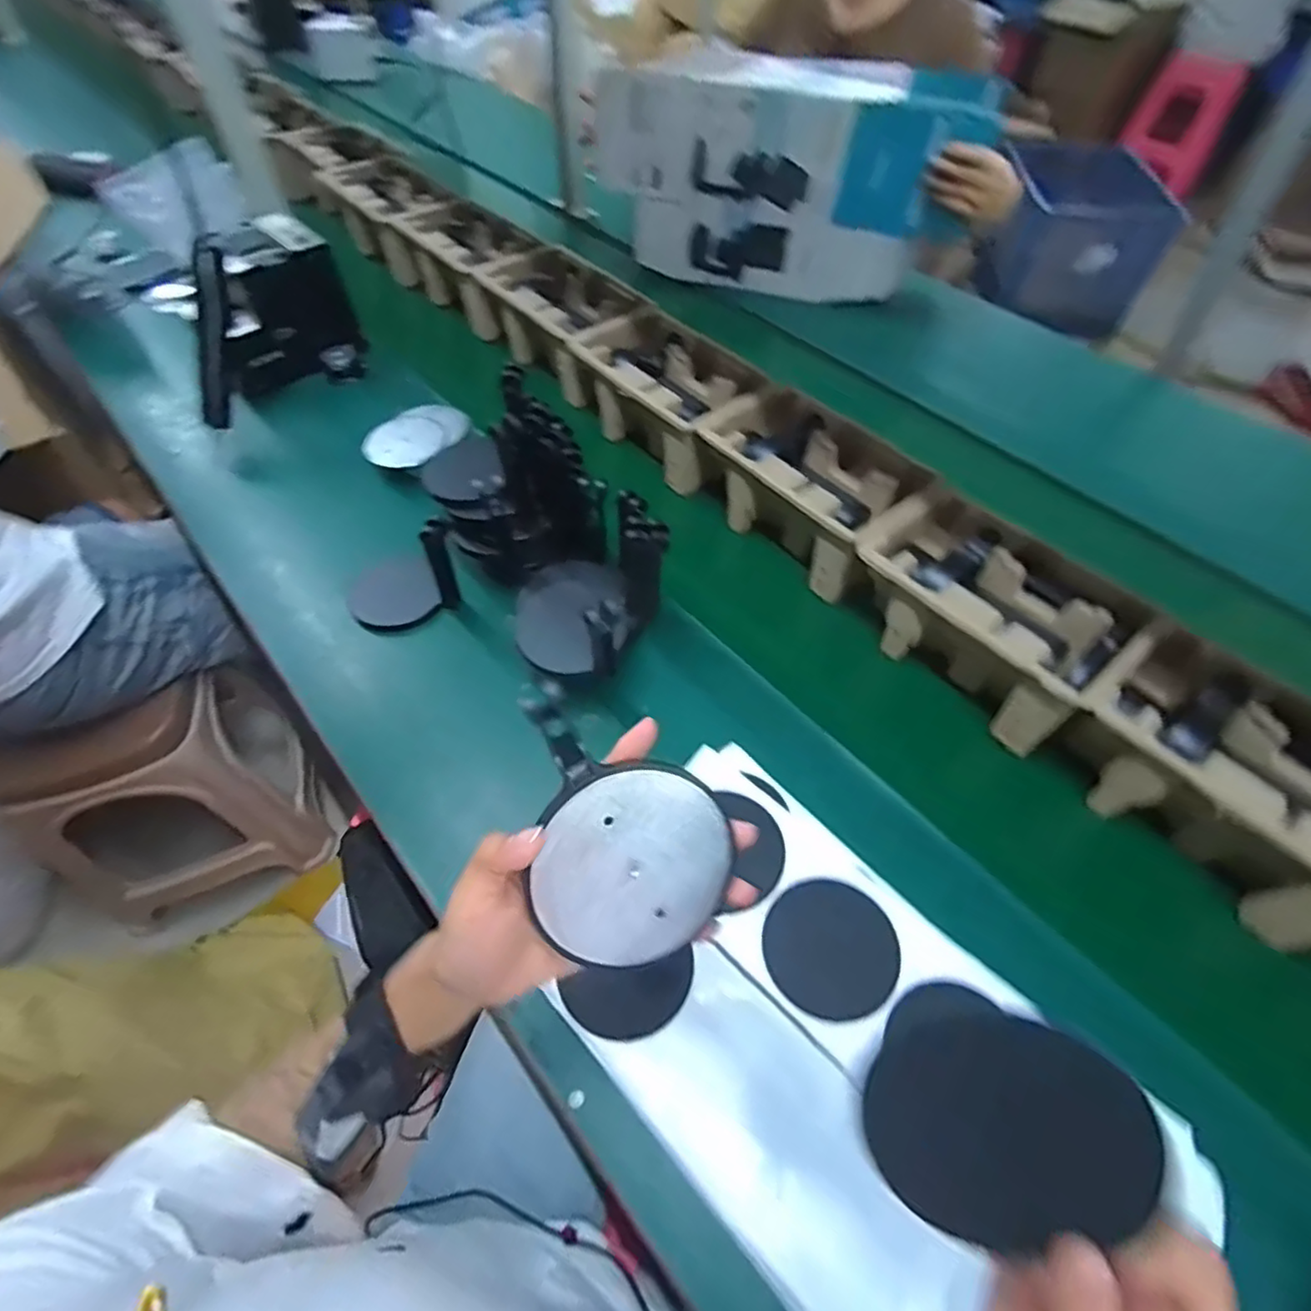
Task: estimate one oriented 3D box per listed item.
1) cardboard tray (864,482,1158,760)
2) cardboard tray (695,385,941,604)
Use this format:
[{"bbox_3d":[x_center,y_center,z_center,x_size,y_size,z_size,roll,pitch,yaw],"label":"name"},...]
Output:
[{"bbox_3d":[0.300,-0.038,0.600,0.139,0.099,0.222,-36,63,-24],"label":"cardboard tray"},{"bbox_3d":[0.162,-0.180,0.705,0.140,0.101,0.221,-35,63,-23],"label":"cardboard tray"}]

